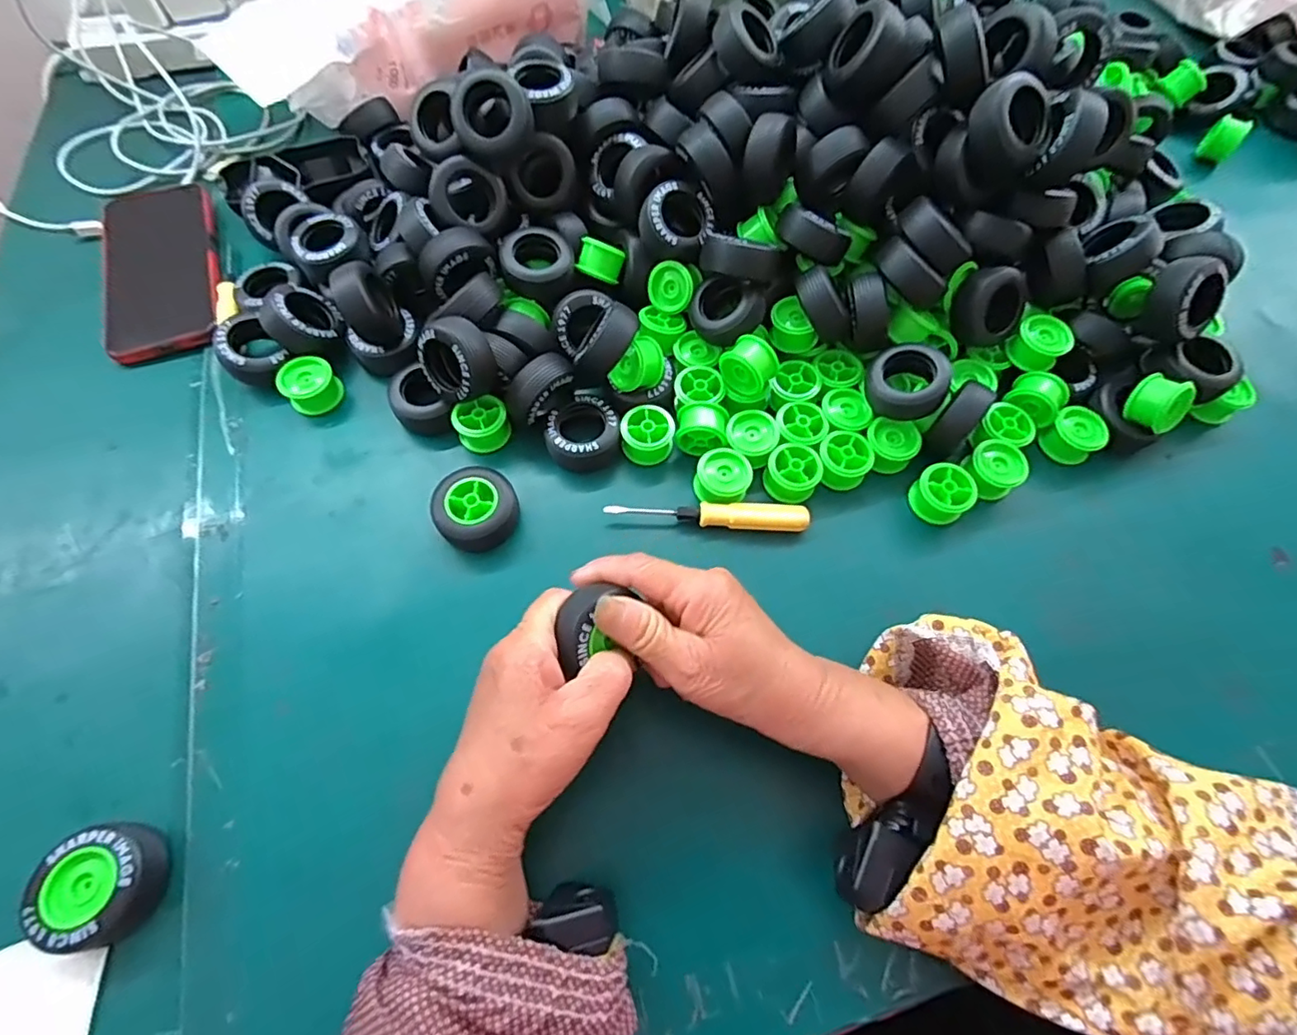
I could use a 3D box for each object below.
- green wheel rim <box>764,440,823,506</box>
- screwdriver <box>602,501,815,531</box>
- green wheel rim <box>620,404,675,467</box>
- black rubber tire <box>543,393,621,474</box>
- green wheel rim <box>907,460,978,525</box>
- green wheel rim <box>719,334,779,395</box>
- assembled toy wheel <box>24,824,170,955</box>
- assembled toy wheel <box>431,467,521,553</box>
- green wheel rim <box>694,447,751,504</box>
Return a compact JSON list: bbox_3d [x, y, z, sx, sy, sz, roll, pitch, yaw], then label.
[{"bbox_3d":[0.093,-0.029,0.375,0.033,0.024,0.034,0,65,0],"label":"green wheel rim"},{"bbox_3d":[0.037,0.000,0.365,0.124,0.018,0.015,2,65,1],"label":"screwdriver"},{"bbox_3d":[0.000,-0.054,0.381,0.033,0.020,0.034,-2,65,-2],"label":"green wheel rim"},{"bbox_3d":[-0.042,-0.055,0.380,0.046,0.026,0.047,-3,65,-2],"label":"black rubber tire"},{"bbox_3d":[0.187,-0.015,0.370,0.035,0.023,0.033,0,65,0],"label":"green wheel rim"},{"bbox_3d":[0.066,-0.098,0.377,0.034,0.031,0.023,34,69,14],"label":"green wheel rim"},{"bbox_3d":[-0.252,0.169,0.266,0.046,0.026,0.048,0,65,0],"label":"assembled toy wheel"},{"bbox_3d":[-0.105,-0.005,0.357,0.047,0.027,0.044,0,65,0],"label":"assembled toy wheel"},{"bbox_3d":[0.047,-0.025,0.372,0.031,0.023,0.036,22,67,9],"label":"green wheel rim"}]

